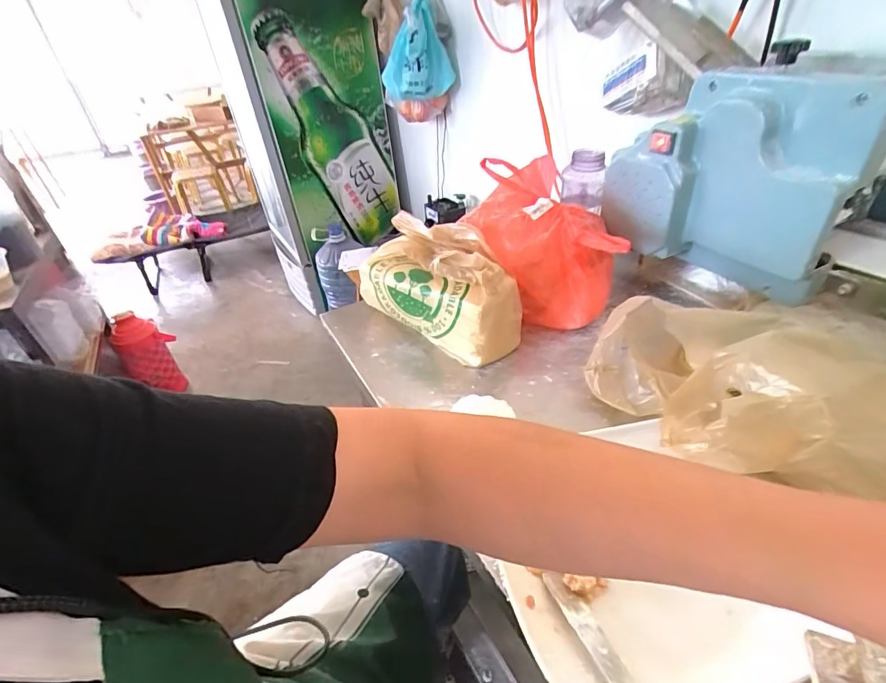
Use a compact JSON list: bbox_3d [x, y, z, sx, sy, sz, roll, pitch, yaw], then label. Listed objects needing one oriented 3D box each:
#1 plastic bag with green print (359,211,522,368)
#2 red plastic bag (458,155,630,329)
[{"bbox_3d":[-0.007,-0.081,0.642,0.235,0.132,0.112,22,45,31],"label":"plastic bag with green print"},{"bbox_3d":[0.147,-0.147,0.676,0.227,0.186,0.167,5,38,13],"label":"red plastic bag"}]

